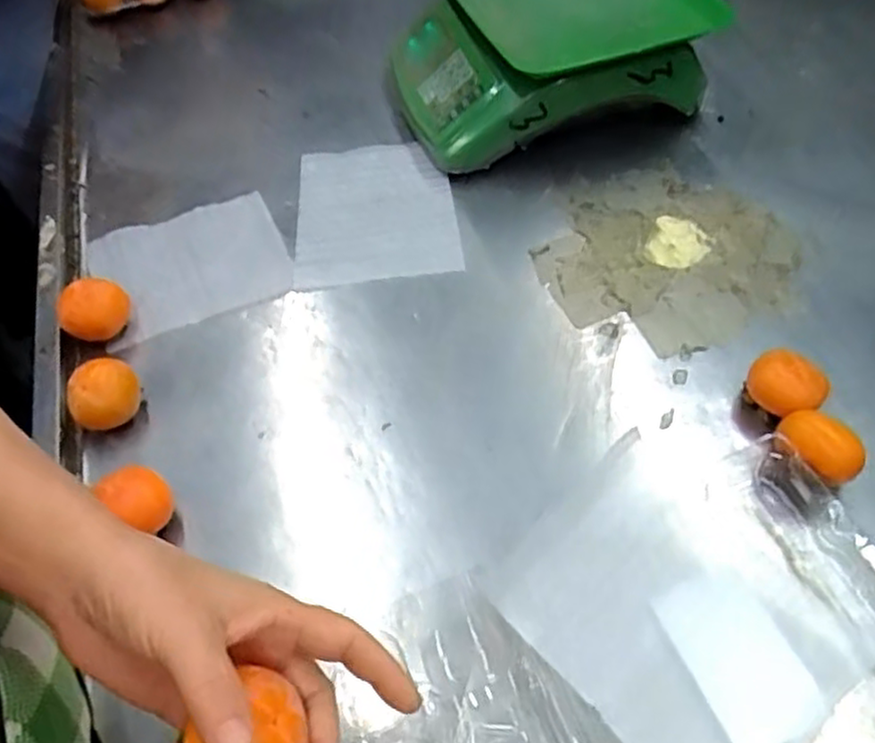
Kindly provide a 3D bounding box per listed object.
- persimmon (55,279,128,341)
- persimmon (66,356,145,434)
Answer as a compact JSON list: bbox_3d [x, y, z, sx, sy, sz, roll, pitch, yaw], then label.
[{"bbox_3d":[-0.288,-0.047,0.603,0.054,0.043,0.054,-35,57,-21],"label":"persimmon"},{"bbox_3d":[-0.254,0.022,0.552,0.055,0.049,0.049,-38,59,-22],"label":"persimmon"}]

